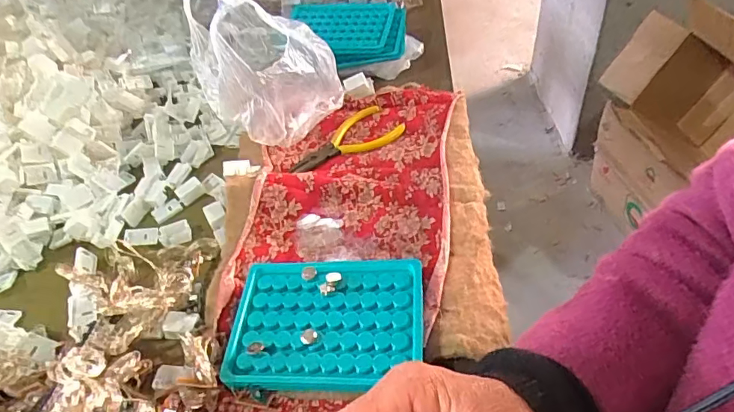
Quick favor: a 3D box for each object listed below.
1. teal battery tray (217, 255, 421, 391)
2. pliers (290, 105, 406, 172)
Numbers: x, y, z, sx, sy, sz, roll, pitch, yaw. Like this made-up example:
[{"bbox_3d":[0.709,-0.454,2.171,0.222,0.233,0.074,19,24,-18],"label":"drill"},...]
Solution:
[{"bbox_3d":[-0.028,0.082,0.354,0.134,0.022,0.092,-4,46,6],"label":"teal battery tray"},{"bbox_3d":[-0.021,-0.064,0.504,0.121,0.009,0.060,-36,51,-23],"label":"pliers"}]

